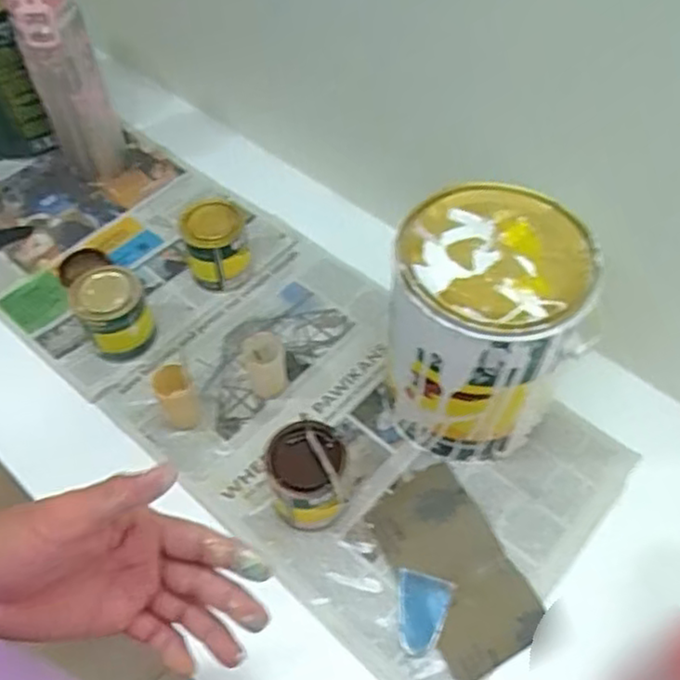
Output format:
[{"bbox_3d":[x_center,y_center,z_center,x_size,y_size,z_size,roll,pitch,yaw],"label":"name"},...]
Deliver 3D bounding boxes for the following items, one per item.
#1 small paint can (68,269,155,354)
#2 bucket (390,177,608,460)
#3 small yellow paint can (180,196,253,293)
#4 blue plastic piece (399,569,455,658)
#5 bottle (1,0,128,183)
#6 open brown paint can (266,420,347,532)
[{"bbox_3d":[-0.240,-0.028,0.734,0.068,0.079,0.075,-29,60,-18],"label":"small paint can"},{"bbox_3d":[0.124,-0.005,0.622,0.144,0.215,0.148,0,55,0],"label":"bucket"},{"bbox_3d":[-0.142,-0.109,0.786,0.070,0.091,0.067,0,55,0],"label":"small yellow paint can"},{"bbox_3d":[0.068,0.232,0.583,0.044,0.004,0.064,13,57,9],"label":"blue plastic piece"},{"bbox_3d":[-0.328,-0.314,0.825,0.078,0.276,0.070,-21,58,-13],"label":"bottle"},{"bbox_3d":[-0.028,0.122,0.621,0.065,0.079,0.075,-6,56,-4],"label":"open brown paint can"}]

